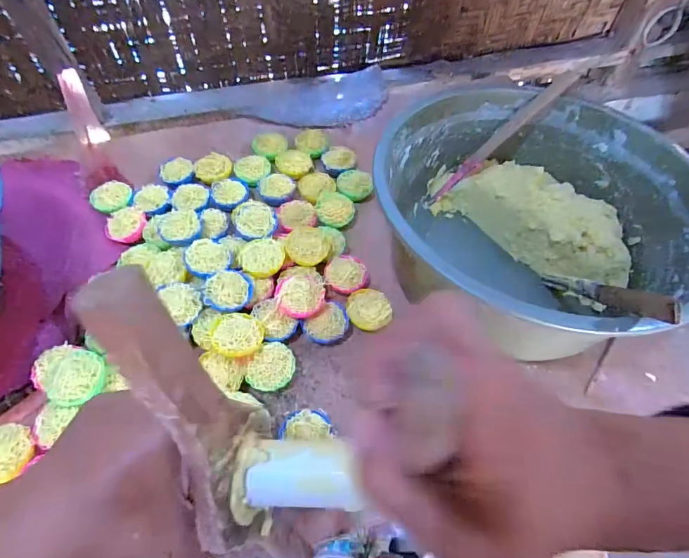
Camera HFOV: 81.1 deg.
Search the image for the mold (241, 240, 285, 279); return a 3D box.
[{"bbox_3d":[-0.112,-0.029,0.554,0.058,0.018,0.058,-11,56,-9],"label":"mold"}]

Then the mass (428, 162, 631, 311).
[{"bbox_3d":[0.288,-0.101,0.634,0.311,0.098,0.123,36,62,21],"label":"mass"}]

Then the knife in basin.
[{"bbox_3d":[0.290,0.015,0.468,0.012,0.276,0.023,9,96,4],"label":"knife in basin"}]

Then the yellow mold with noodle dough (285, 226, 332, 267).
[{"bbox_3d":[-0.052,-0.045,0.578,0.059,0.029,0.058,-3,56,-4],"label":"yellow mold with noodle dough"}]

